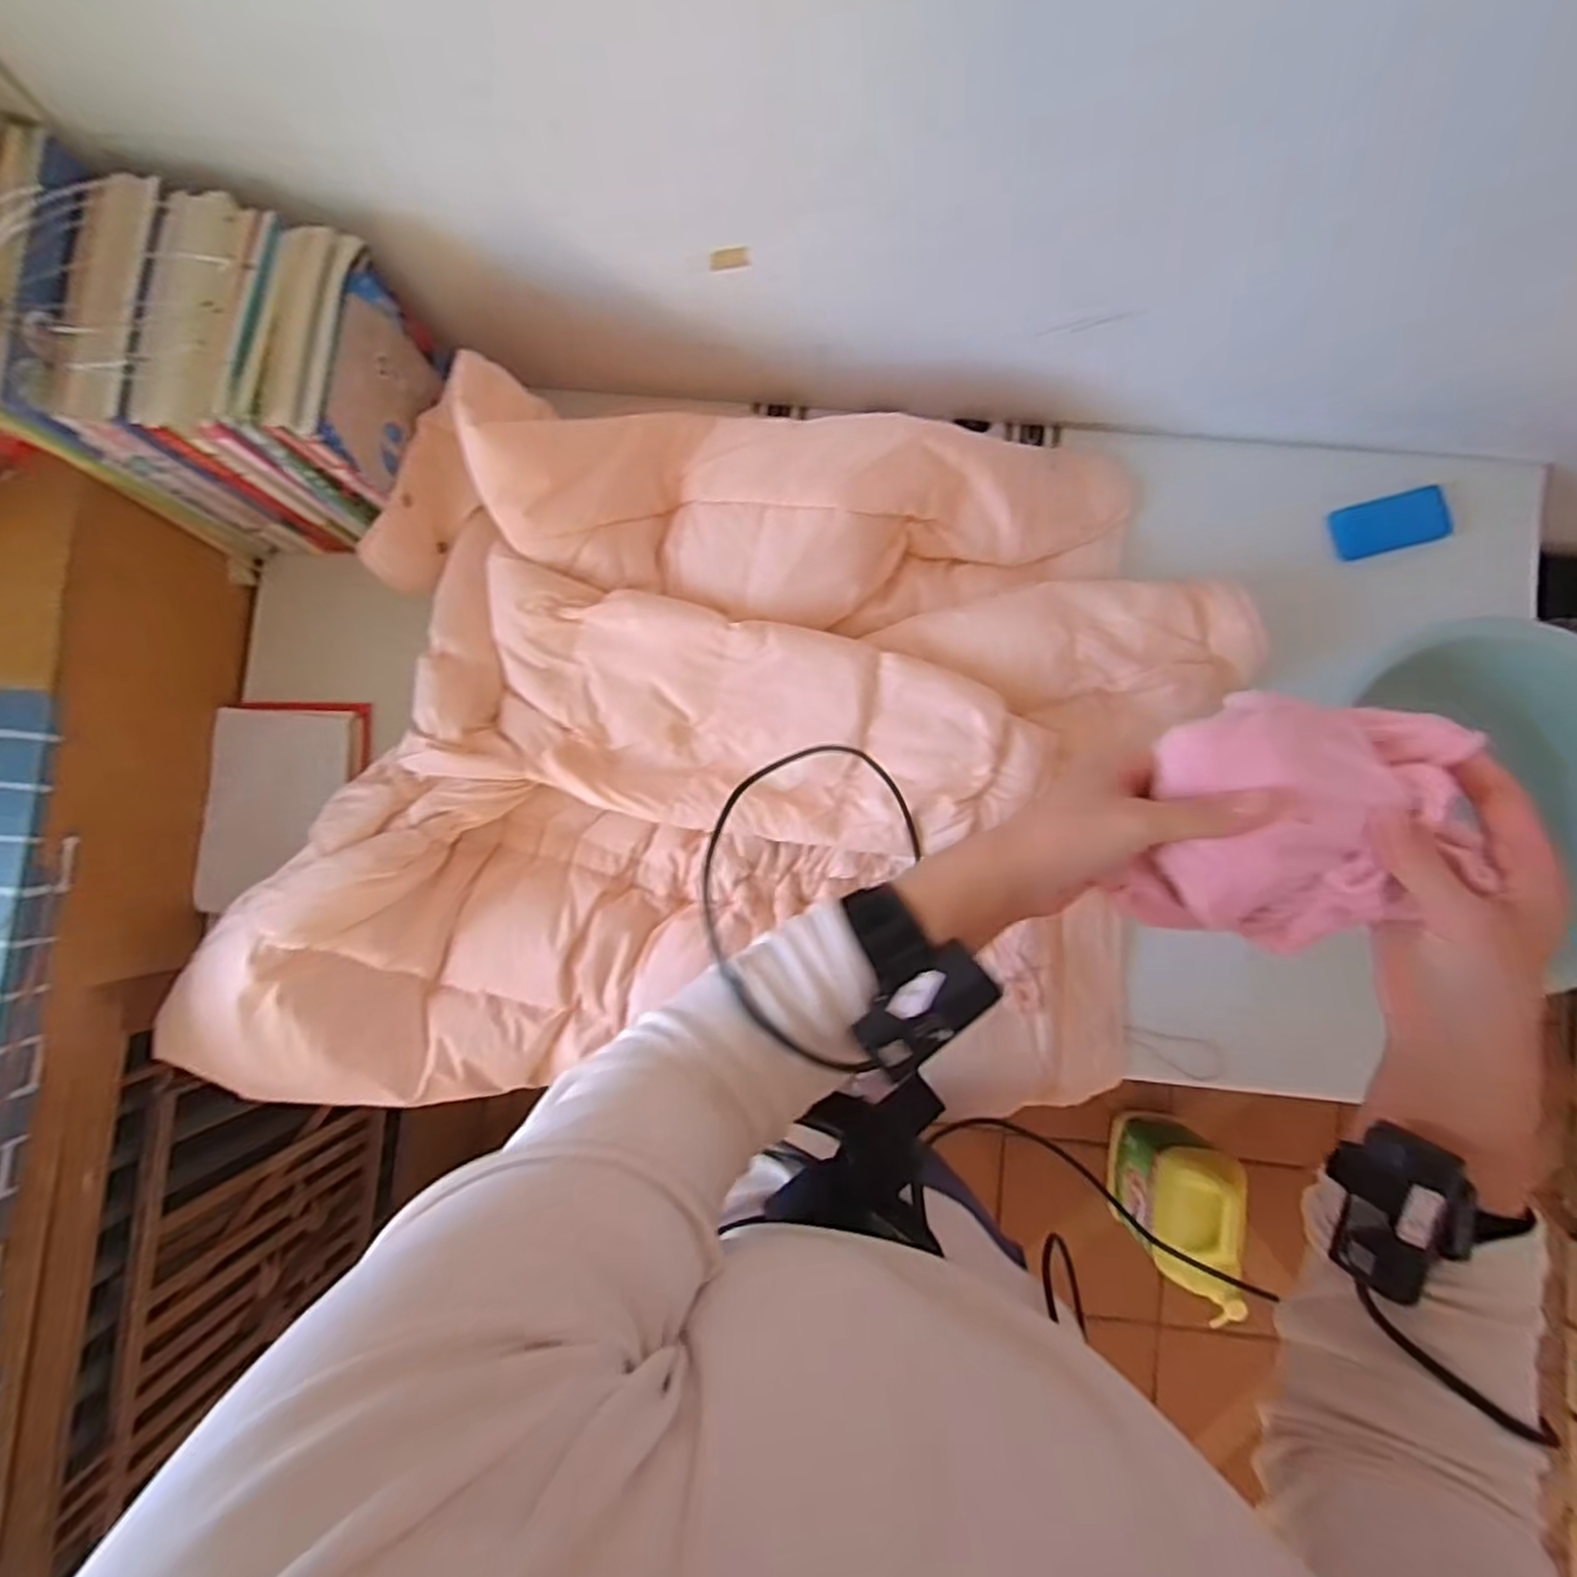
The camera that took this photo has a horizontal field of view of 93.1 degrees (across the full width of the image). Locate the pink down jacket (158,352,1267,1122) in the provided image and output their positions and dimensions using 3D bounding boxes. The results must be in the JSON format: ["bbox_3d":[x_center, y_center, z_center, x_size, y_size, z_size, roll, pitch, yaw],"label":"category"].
[{"bbox_3d":[-0.045,-0.024,0.625,0.787,0.134,0.558,1,86,2],"label":"pink down jacket"}]

